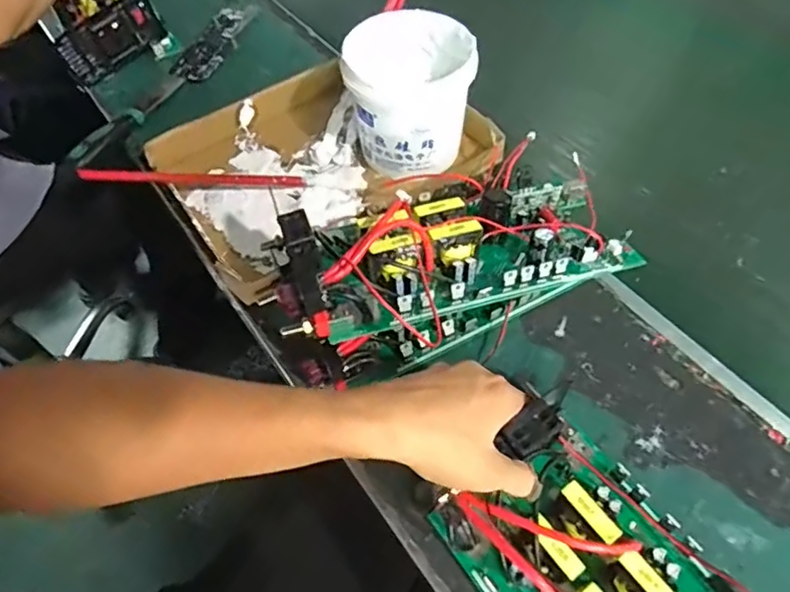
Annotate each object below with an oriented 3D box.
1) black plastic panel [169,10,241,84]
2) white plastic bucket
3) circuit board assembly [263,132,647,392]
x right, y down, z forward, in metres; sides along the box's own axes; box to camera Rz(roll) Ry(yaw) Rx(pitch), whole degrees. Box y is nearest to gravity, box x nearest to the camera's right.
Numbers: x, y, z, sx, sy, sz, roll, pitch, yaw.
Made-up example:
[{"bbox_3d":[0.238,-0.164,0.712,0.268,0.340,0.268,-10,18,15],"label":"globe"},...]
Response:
[{"bbox_3d":[-0.244,-0.334,0.744,0.056,0.025,0.154,11,57,10],"label":"black plastic panel"},{"bbox_3d":[0.017,-0.189,0.564,0.125,0.139,0.110,7,56,7],"label":"white plastic bucket"},{"bbox_3d":[0.050,-0.036,0.457,0.293,0.121,0.131,-20,57,-11],"label":"circuit board assembly"}]

